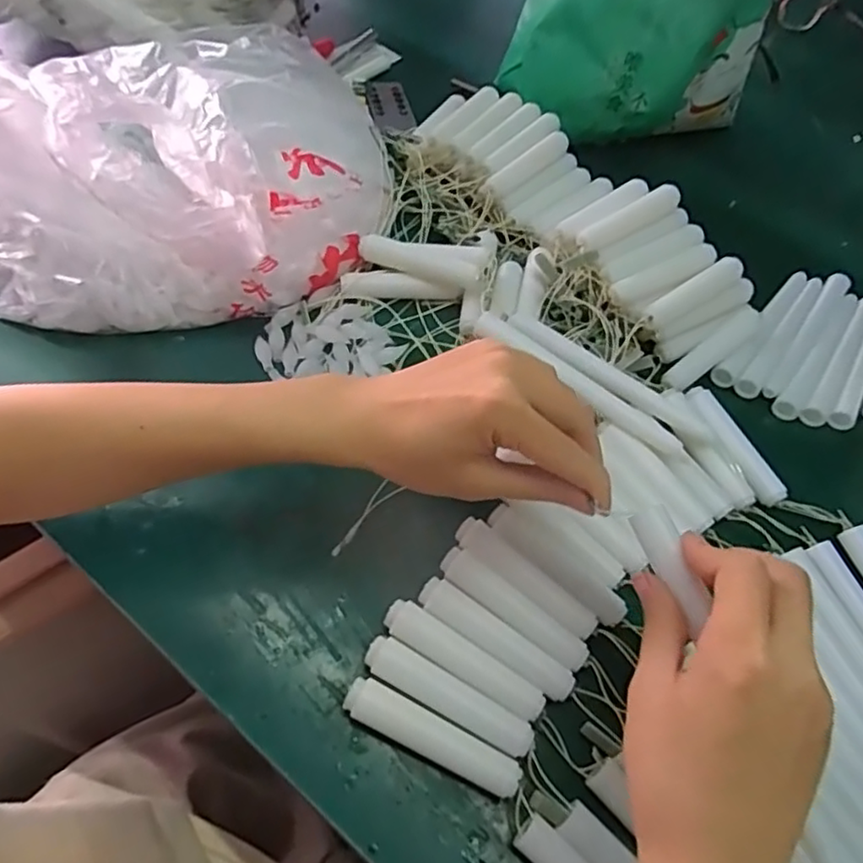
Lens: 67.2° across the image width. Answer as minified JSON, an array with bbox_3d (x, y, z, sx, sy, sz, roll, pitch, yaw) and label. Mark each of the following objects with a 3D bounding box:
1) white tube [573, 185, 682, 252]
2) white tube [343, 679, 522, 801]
[{"bbox_3d":[0.143,-0.153,0.468,0.089,0.016,0.017,-27,64,-21],"label":"white tube"},{"bbox_3d":[0.000,0.146,0.311,0.088,0.015,0.019,24,58,9],"label":"white tube"}]

